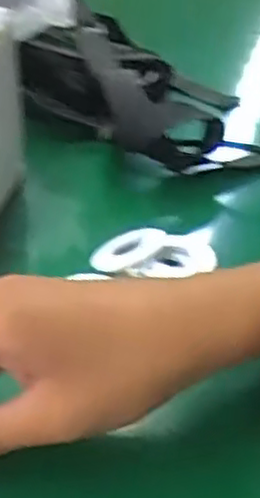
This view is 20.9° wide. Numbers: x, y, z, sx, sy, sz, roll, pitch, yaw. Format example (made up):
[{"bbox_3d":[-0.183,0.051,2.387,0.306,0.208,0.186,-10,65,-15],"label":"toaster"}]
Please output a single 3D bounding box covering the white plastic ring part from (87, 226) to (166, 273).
[{"bbox_3d":[-0.002,0.002,0.421,0.040,0.010,0.039,-7,31,27],"label":"white plastic ring part"}]

